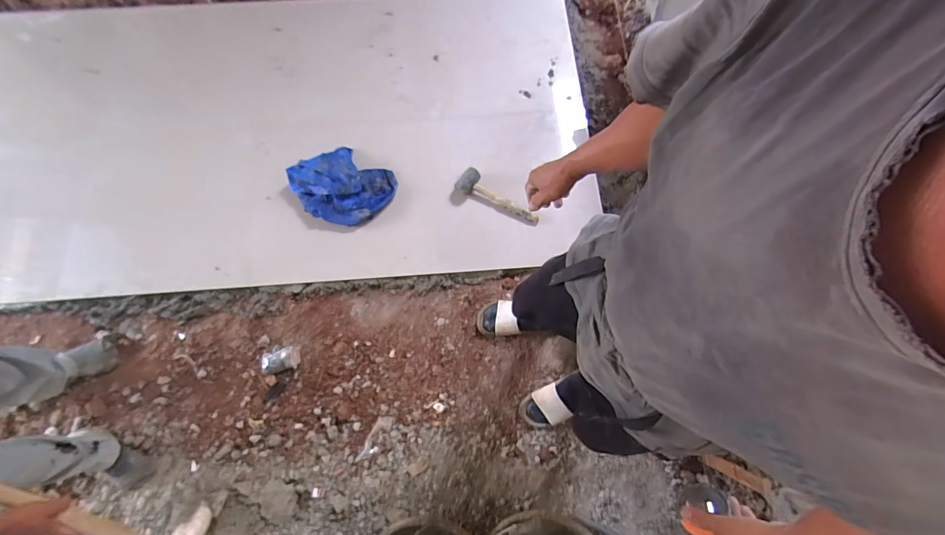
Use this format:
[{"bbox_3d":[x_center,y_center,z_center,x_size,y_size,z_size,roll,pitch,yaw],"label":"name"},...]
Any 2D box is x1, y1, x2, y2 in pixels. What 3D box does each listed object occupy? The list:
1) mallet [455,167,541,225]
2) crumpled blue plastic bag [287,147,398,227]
[{"bbox_3d":[0.088,-0.230,1.382,0.295,0.043,0.077,30,75,1],"label":"mallet"},{"bbox_3d":[-0.438,-0.279,1.398,0.317,0.079,0.259,27,75,6],"label":"crumpled blue plastic bag"}]

